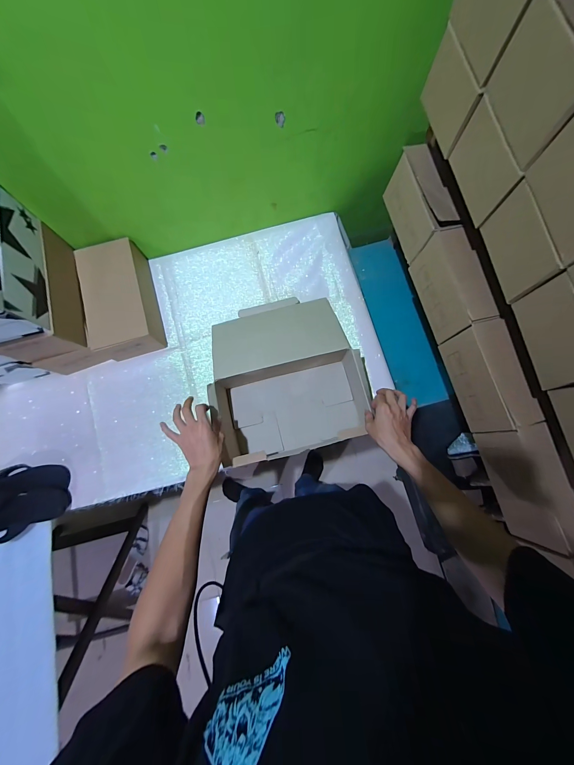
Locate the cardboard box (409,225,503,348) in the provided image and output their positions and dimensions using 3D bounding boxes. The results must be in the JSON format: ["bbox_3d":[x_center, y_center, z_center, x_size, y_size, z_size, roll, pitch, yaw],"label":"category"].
[{"bbox_3d":[0.331,-0.193,0.565,0.064,0.119,0.194,-14,79,-2],"label":"cardboard box"}]

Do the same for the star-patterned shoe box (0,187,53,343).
[{"bbox_3d":[-0.562,-0.218,0.535,0.126,0.100,0.266,-14,79,-2],"label":"star-patterned shoe box"}]

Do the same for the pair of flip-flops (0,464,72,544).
[{"bbox_3d":[-0.675,0.293,0.677,0.277,0.043,0.166,-9,79,-2],"label":"pair of flip-flops"}]

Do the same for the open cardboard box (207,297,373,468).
[{"bbox_3d":[-0.001,-0.022,0.688,0.354,0.122,0.383,-10,79,-2],"label":"open cardboard box"}]

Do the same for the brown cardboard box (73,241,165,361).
[{"bbox_3d":[-0.422,-0.203,0.715,0.149,0.127,0.279,-15,79,-3],"label":"brown cardboard box"}]

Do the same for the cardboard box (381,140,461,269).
[{"bbox_3d":[0.283,-0.383,0.610,0.066,0.112,0.202,-15,79,-3],"label":"cardboard box"}]

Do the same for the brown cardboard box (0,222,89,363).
[{"bbox_3d":[-0.561,-0.195,0.629,0.137,0.097,0.267,-14,79,-2],"label":"brown cardboard box"}]

